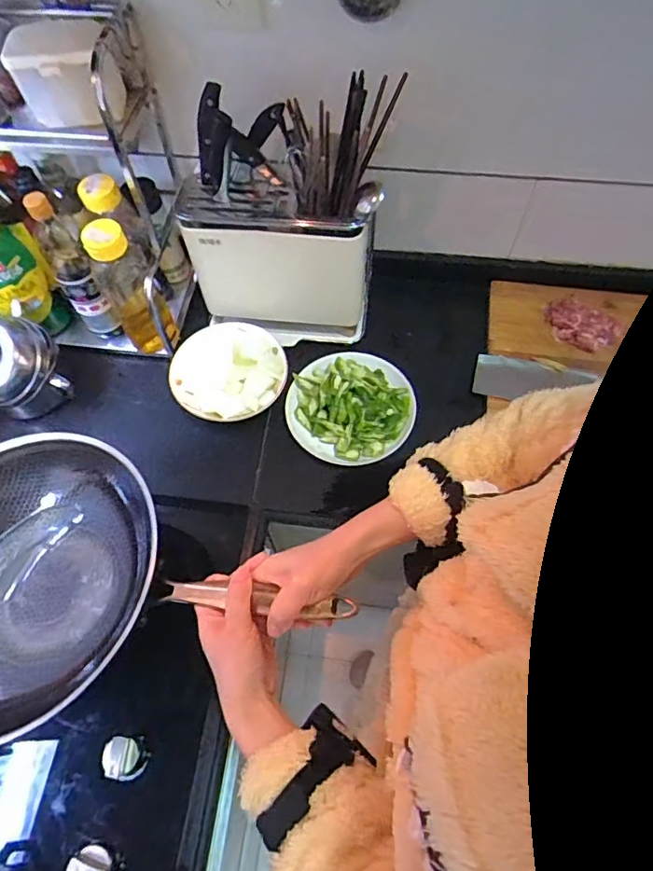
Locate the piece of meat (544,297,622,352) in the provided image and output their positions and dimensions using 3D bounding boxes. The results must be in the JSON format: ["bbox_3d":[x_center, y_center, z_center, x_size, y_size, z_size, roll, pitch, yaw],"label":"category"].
[{"bbox_3d":[0.418,-0.188,0.876,0.089,0.026,0.114,-40,68,-17],"label":"piece of meat"}]

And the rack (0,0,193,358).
[{"bbox_3d":[-0.392,-0.367,0.751,0.296,0.494,0.250,9,63,6],"label":"rack"}]

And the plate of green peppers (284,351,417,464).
[{"bbox_3d":[0.037,-0.049,0.819,0.193,0.039,0.184,-1,63,1],"label":"plate of green peppers"}]

